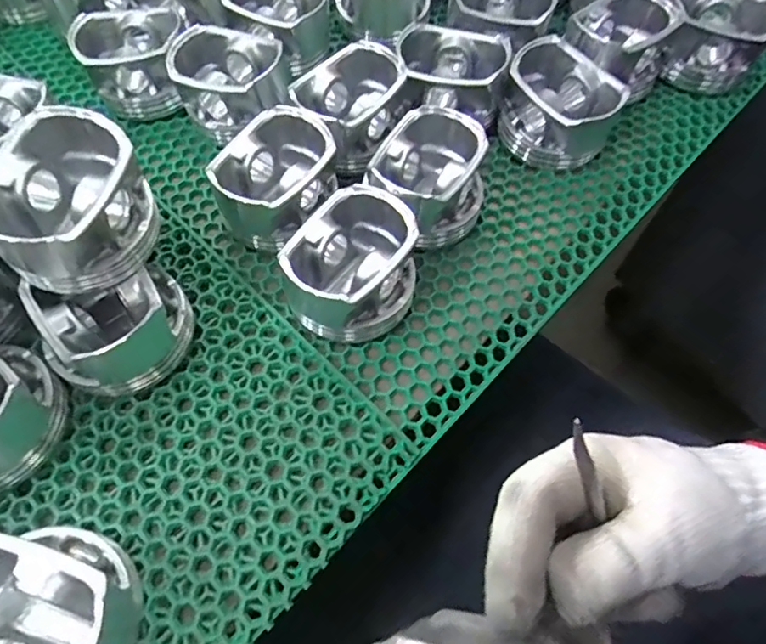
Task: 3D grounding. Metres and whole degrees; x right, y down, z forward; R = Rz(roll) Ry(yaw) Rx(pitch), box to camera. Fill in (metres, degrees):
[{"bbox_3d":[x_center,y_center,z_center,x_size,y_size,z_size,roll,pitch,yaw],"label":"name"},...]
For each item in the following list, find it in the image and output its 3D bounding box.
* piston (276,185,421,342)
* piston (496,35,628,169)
[{"bbox_3d":[-0.017,-0.030,0.309,0.074,0.050,0.075,0,62,0],"label":"piston"},{"bbox_3d":[0.121,-0.149,0.376,0.075,0.054,0.075,0,62,0],"label":"piston"}]

